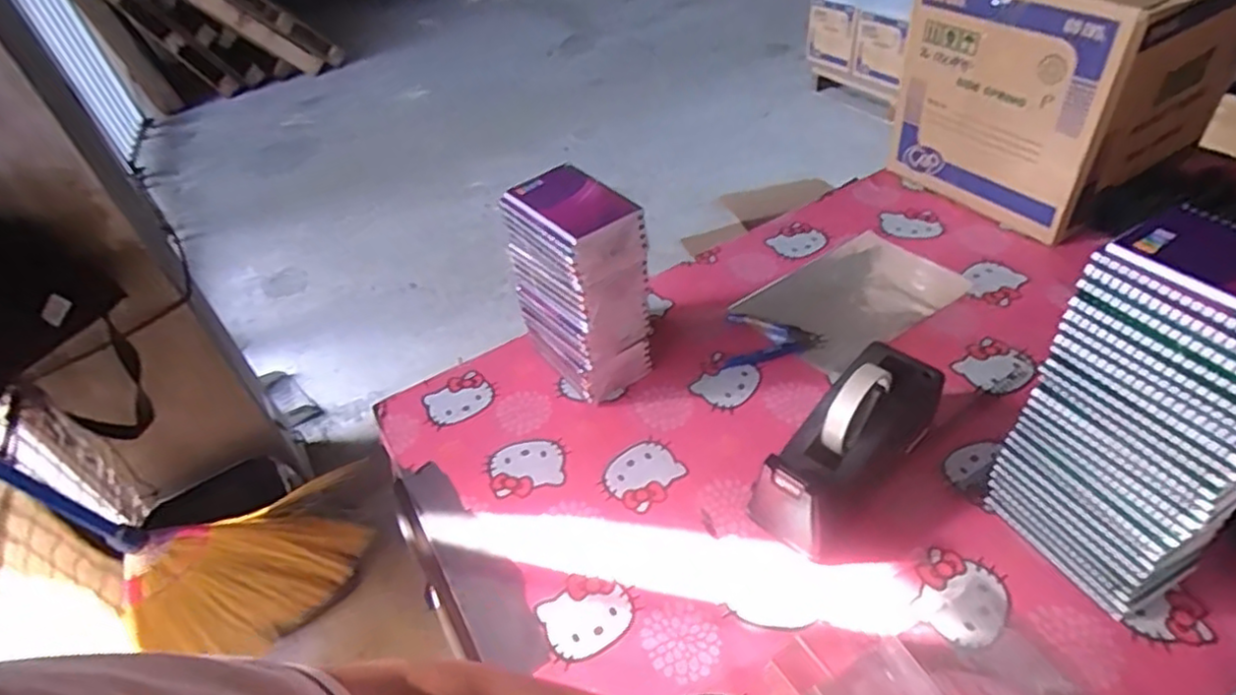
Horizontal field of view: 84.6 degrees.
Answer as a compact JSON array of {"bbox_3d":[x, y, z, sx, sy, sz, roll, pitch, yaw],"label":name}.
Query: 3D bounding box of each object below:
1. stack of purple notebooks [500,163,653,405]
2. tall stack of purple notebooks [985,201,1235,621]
[{"bbox_3d":[-0.046,-0.067,0.743,0.103,0.241,0.133,-34,48,-27],"label":"stack of purple notebooks"},{"bbox_3d":[0.397,0.061,0.507,0.096,0.287,0.135,-22,44,-15],"label":"tall stack of purple notebooks"}]

